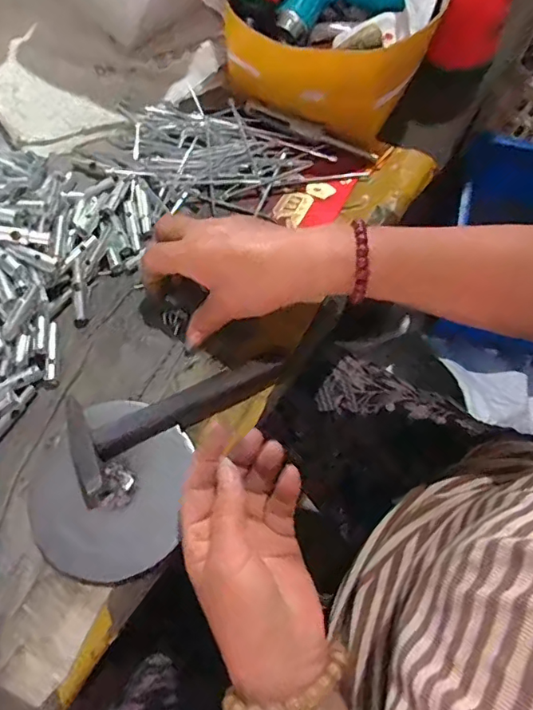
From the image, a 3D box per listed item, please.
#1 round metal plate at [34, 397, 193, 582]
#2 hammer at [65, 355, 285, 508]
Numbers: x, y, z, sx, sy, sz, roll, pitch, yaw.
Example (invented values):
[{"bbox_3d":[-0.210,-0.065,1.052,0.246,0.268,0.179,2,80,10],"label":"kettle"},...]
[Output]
[{"bbox_3d":[-0.116,0.098,0.385,0.107,0.010,0.127,8,72,-2],"label":"round metal plate"},{"bbox_3d":[-0.064,0.049,0.390,0.168,0.029,0.076,-16,74,-6],"label":"hammer"}]

